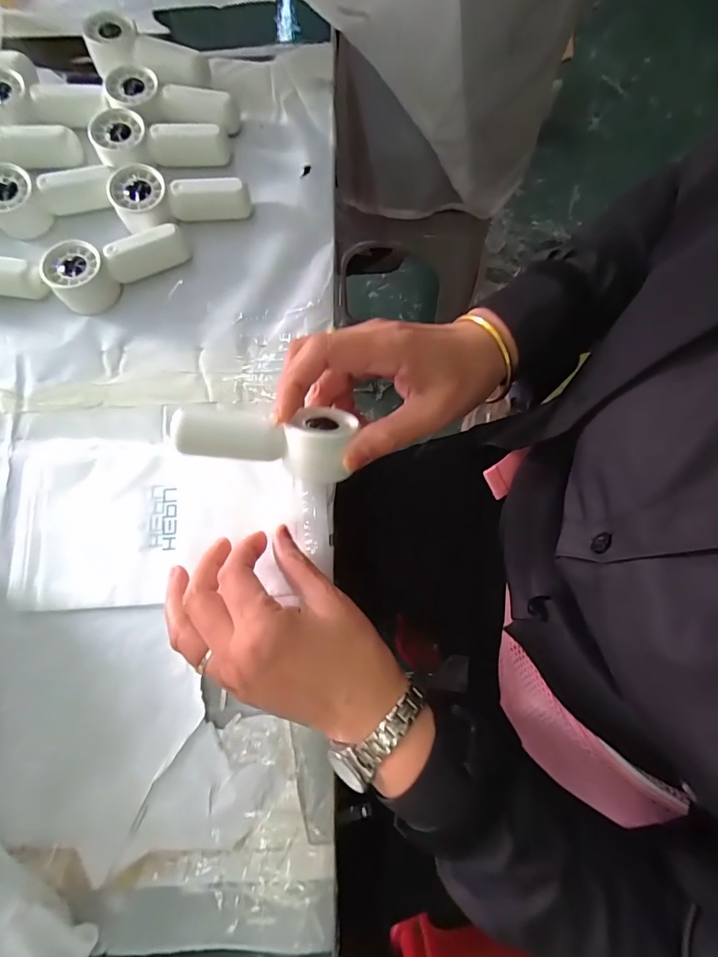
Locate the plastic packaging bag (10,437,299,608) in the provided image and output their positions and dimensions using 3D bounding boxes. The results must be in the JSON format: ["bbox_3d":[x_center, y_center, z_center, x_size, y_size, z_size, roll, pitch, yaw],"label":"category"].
[{"bbox_3d":[-0.154,0.031,0.336,0.206,0.011,0.122,-1,78,0],"label":"plastic packaging bag"}]

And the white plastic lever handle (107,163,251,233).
[{"bbox_3d":[-0.150,-0.240,0.385,0.107,0.033,0.045,-12,78,-3],"label":"white plastic lever handle"}]

